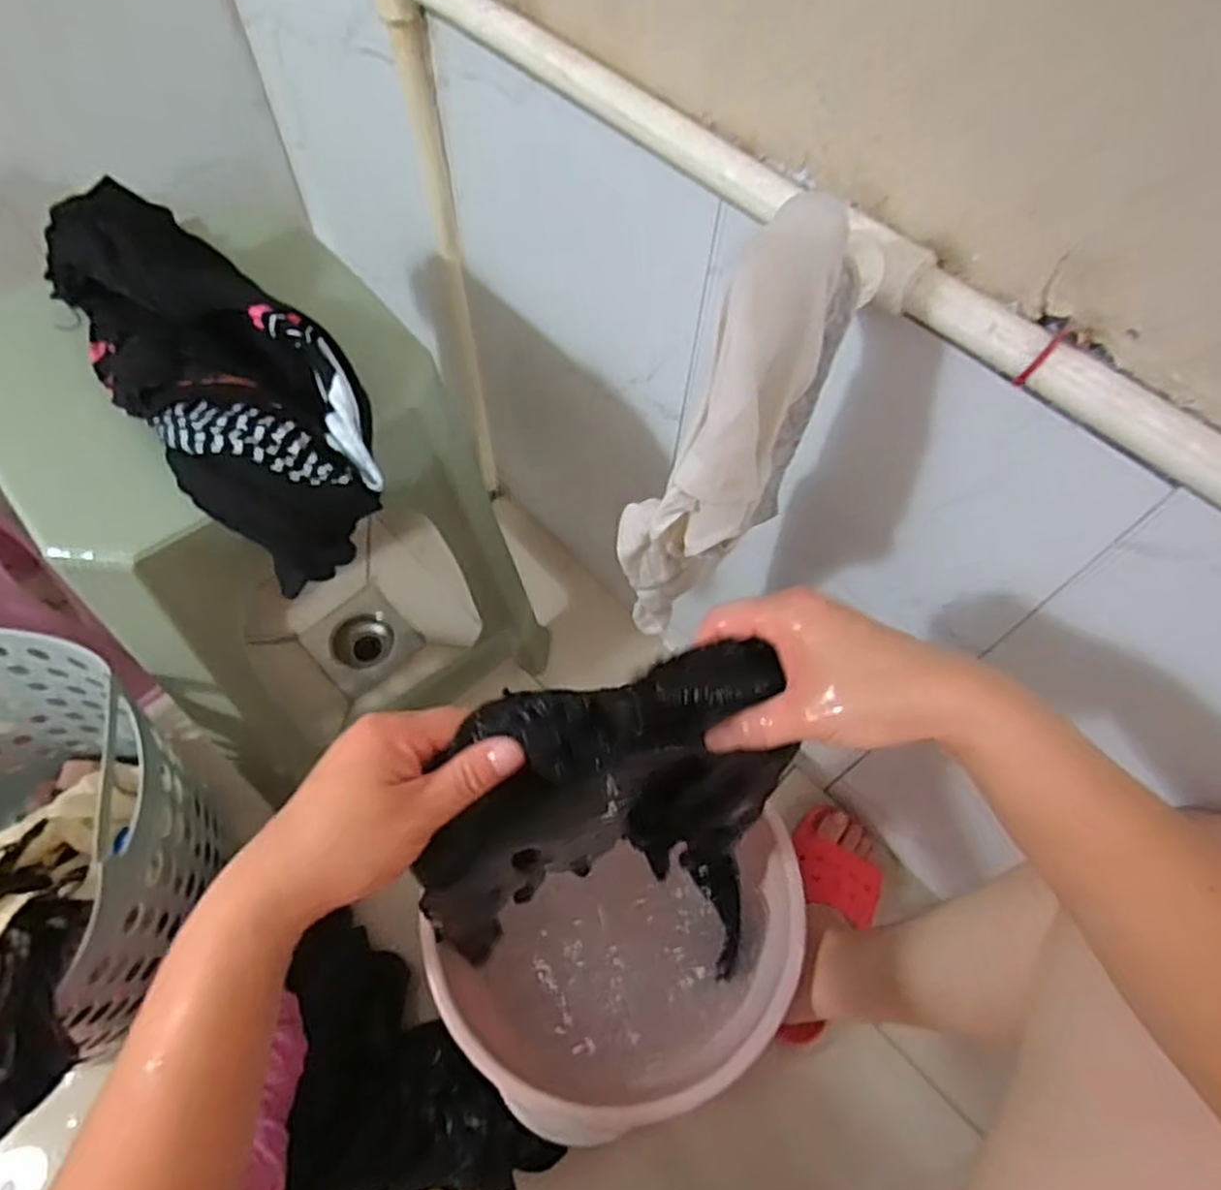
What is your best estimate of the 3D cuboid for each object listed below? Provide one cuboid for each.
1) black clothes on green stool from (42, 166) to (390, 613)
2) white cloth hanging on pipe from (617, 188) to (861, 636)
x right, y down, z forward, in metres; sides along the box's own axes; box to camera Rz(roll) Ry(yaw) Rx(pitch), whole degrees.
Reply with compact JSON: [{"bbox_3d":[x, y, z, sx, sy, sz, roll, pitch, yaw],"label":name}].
[{"bbox_3d":[-0.261,-0.153,0.500,0.129,0.095,0.300,-37,68,-20],"label":"black clothes on green stool"},{"bbox_3d":[0.064,-0.077,0.454,0.070,0.320,0.121,36,66,17],"label":"white cloth hanging on pipe"}]

